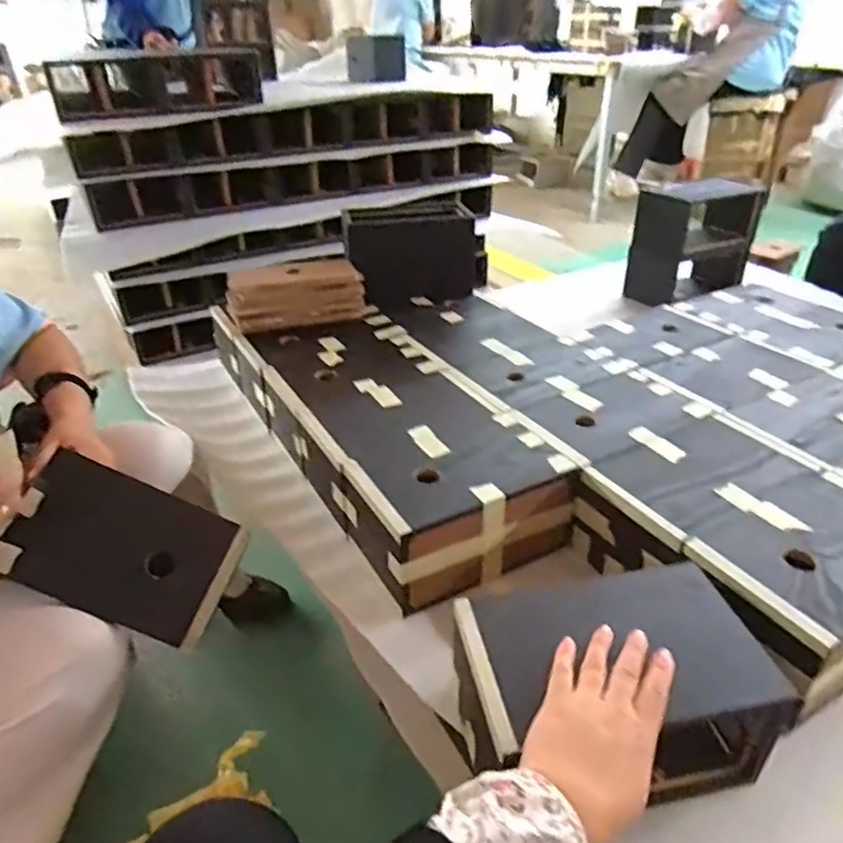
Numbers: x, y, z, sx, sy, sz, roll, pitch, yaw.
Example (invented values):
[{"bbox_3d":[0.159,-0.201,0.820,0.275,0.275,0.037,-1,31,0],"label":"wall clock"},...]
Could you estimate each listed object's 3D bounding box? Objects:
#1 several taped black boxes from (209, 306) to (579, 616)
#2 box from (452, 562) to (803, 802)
[{"bbox_3d":[-0.072,-0.009,0.858,0.245,0.102,0.575,-17,36,-24],"label":"several taped black boxes"},{"bbox_3d":[0.143,0.223,0.510,0.211,0.144,0.129,-7,33,-10],"label":"box"}]

